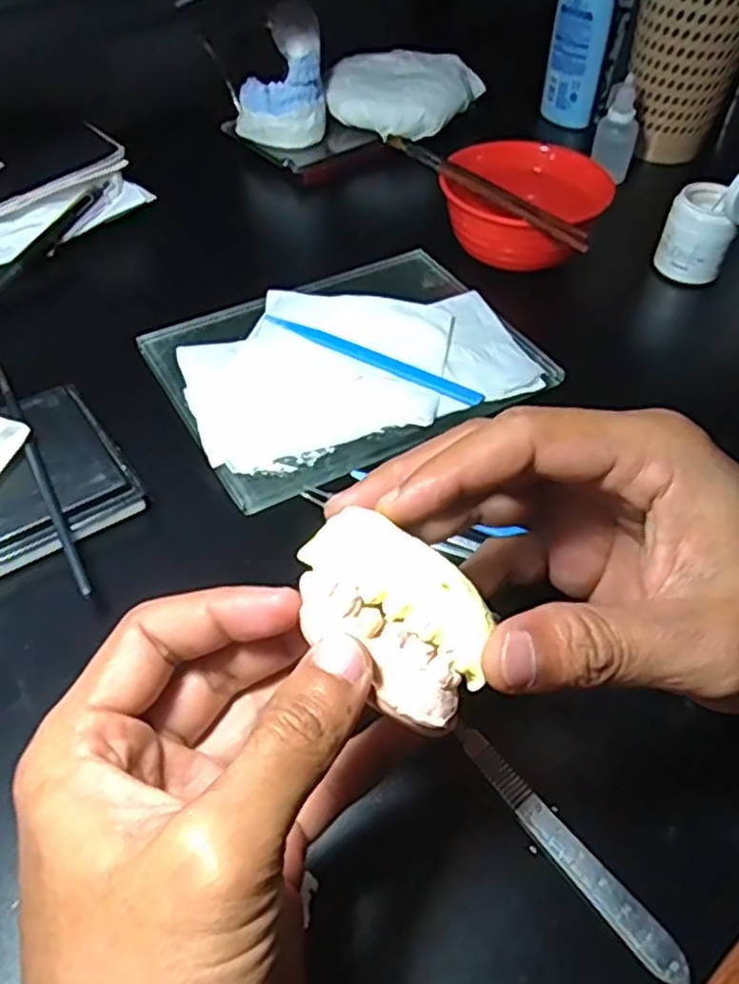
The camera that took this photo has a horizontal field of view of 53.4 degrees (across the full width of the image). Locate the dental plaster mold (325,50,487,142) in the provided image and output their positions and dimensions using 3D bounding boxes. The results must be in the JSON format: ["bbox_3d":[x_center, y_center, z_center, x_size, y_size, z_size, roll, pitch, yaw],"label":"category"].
[{"bbox_3d":[0.024,-0.337,0.615,0.107,0.026,0.109,24,52,17],"label":"dental plaster mold"}]

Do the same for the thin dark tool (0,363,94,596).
[{"bbox_3d":[-0.157,-0.017,0.344,0.006,0.007,0.169,-22,54,-21],"label":"thin dark tool"}]

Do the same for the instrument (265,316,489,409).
[{"bbox_3d":[0.000,-0.075,0.409,0.134,0.004,0.010,25,52,17],"label":"instrument"}]

